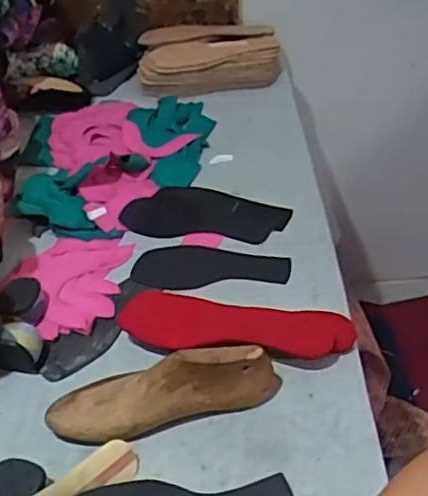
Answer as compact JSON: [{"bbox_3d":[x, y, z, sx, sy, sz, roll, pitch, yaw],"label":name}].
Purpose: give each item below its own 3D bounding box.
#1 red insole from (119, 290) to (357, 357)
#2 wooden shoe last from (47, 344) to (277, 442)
[{"bbox_3d":[0.026,0.091,0.744,0.266,0.032,0.086,5,44,12],"label":"red insole"},{"bbox_3d":[-0.055,0.141,0.671,0.247,0.077,0.071,-11,43,-6],"label":"wooden shoe last"}]

